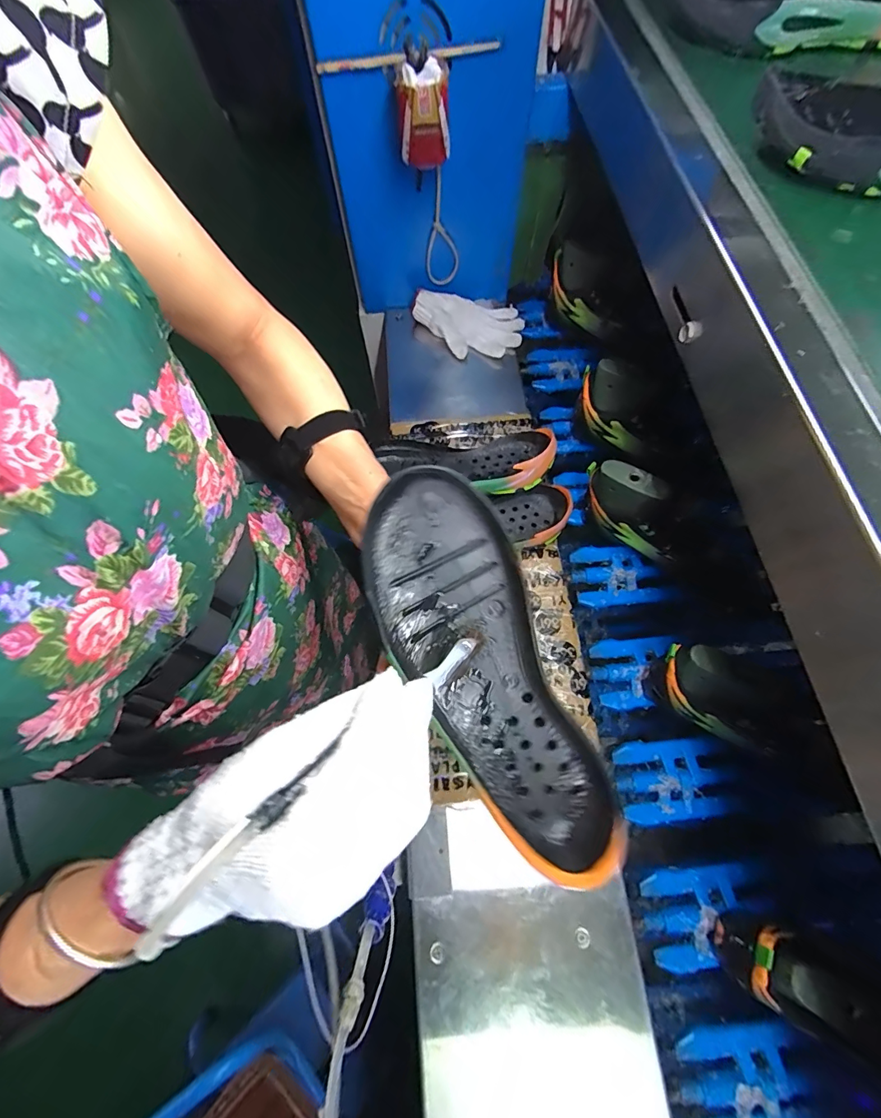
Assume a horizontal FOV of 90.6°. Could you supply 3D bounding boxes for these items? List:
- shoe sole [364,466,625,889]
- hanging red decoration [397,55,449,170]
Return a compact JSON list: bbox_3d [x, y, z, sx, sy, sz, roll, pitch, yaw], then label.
[{"bbox_3d":[0.031,0.077,0.290,0.097,0.033,0.274,-25,92,-8],"label":"shoe sole"},{"bbox_3d":[-0.021,-0.569,0.565,0.066,0.087,0.043,-10,69,-2],"label":"hanging red decoration"}]

